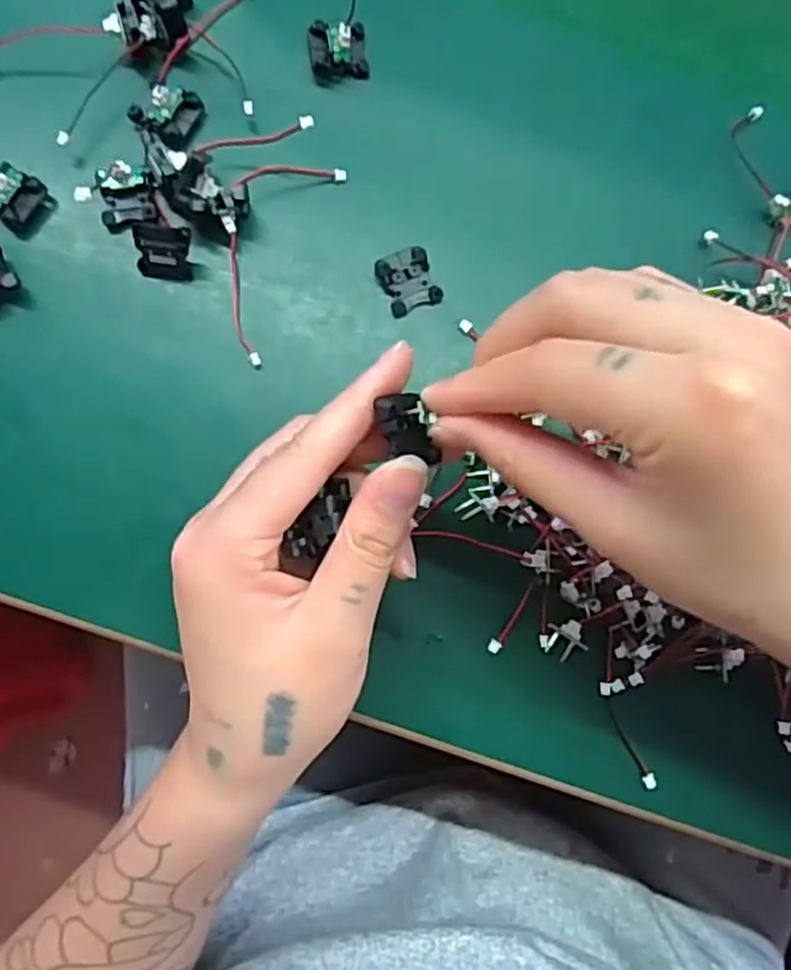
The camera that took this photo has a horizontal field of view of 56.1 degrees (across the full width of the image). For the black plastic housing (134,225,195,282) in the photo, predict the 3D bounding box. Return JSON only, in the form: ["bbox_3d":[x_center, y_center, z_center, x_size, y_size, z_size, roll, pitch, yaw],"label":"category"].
[{"bbox_3d":[-0.089,-0.089,0.284,0.020,0.024,0.010,7,57,-5],"label":"black plastic housing"}]

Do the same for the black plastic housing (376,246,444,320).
[{"bbox_3d":[0.005,-0.082,0.297,0.021,0.007,0.024,-21,85,-7],"label":"black plastic housing"}]

